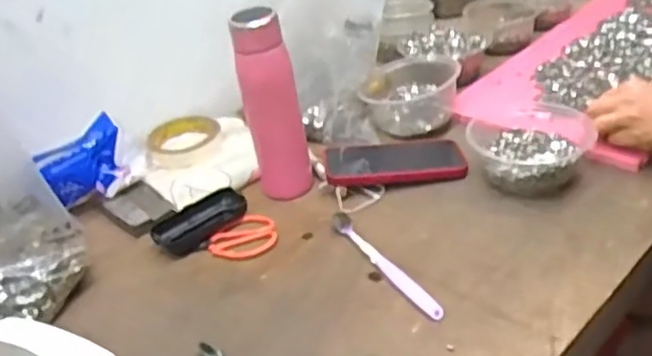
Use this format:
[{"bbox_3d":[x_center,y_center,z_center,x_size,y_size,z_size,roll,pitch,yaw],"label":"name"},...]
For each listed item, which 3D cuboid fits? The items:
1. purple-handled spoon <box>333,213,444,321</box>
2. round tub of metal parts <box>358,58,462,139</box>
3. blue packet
[{"bbox_3d":[0.058,0.086,0.684,0.020,0.010,0.178,-23,38,-20],"label":"purple-handled spoon"},{"bbox_3d":[0.115,-0.117,0.923,0.124,0.062,0.127,-5,35,3],"label":"round tub of metal parts"},{"bbox_3d":[-0.286,-0.014,0.808,0.032,0.081,0.106,18,40,41],"label":"blue packet"}]

